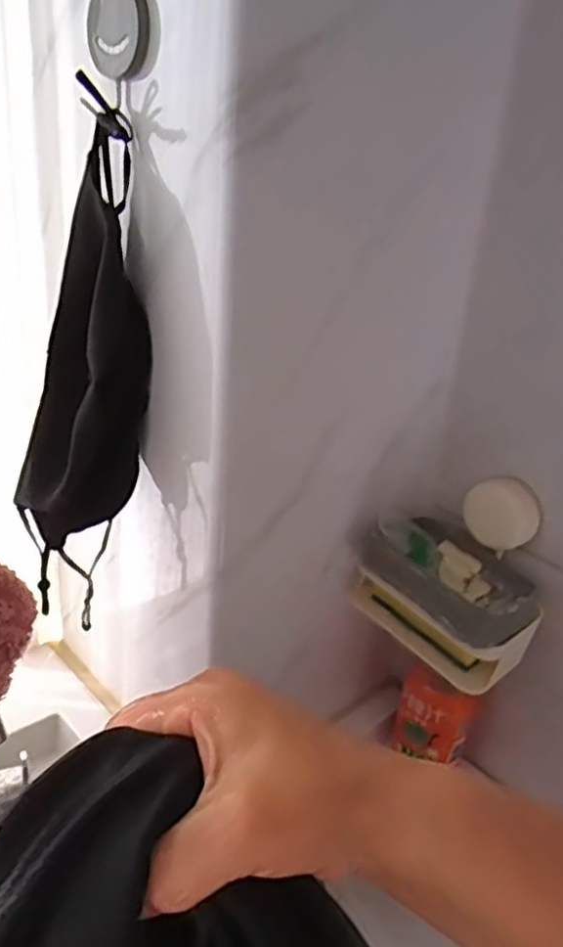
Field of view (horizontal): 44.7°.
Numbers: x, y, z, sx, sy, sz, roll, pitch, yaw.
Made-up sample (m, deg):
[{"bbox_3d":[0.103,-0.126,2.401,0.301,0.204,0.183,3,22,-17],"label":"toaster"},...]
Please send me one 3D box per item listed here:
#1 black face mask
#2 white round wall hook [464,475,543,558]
[{"bbox_3d":[-0.134,-0.059,0.453,0.085,0.307,0.060,-17,33,-36],"label":"black face mask"},{"bbox_3d":[0.171,0.032,0.534,0.057,0.057,0.014,15,28,20],"label":"white round wall hook"}]

